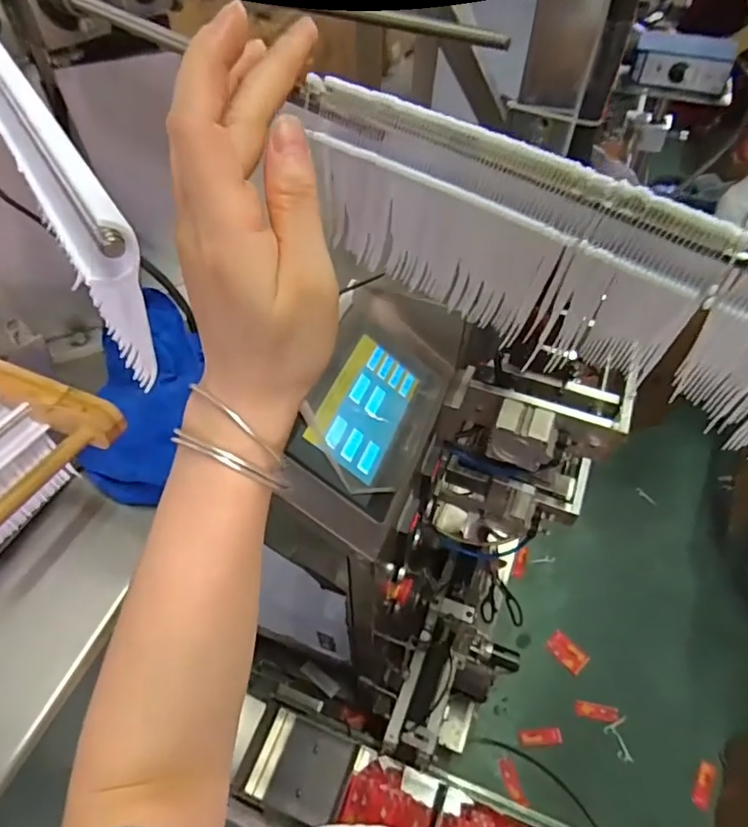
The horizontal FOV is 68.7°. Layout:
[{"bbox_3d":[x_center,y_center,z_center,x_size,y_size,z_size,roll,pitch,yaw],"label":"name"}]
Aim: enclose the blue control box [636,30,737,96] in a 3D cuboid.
[{"bbox_3d":[0.269,-0.304,0.475,0.077,0.037,0.032,17,54,12],"label":"blue control box"}]

